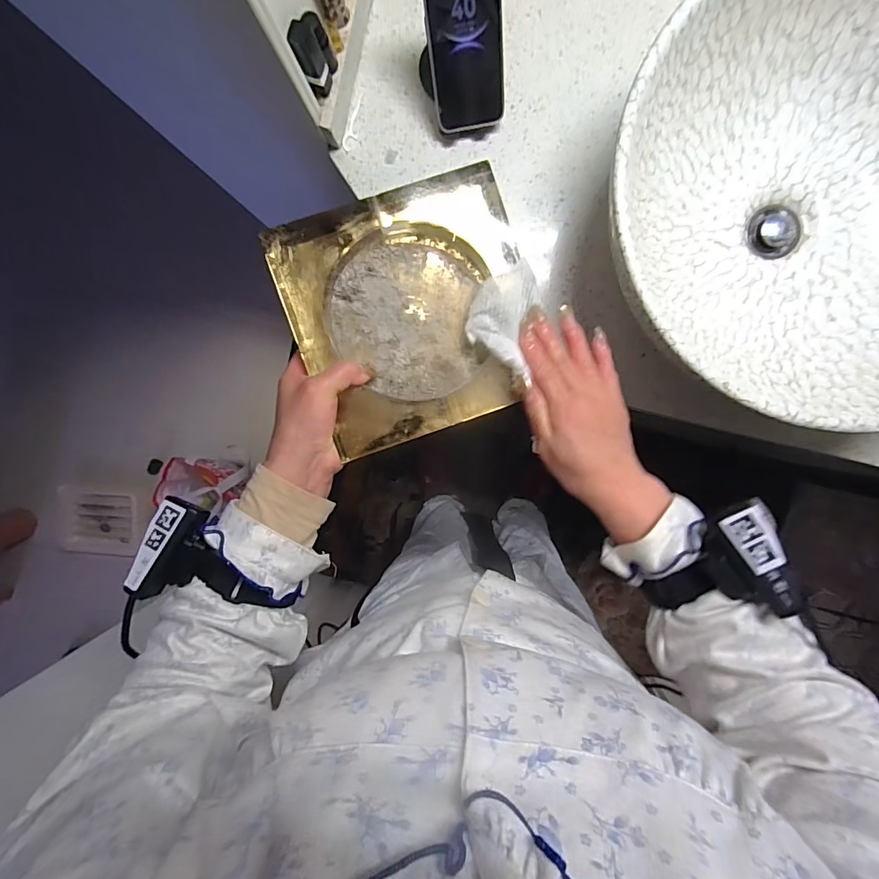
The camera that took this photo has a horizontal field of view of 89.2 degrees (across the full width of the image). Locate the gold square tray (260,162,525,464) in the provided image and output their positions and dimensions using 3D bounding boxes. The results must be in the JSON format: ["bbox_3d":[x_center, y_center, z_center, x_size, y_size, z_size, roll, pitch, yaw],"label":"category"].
[{"bbox_3d":[-0.019,-0.106,0.372,0.188,0.047,0.195,-19,93,5],"label":"gold square tray"}]

